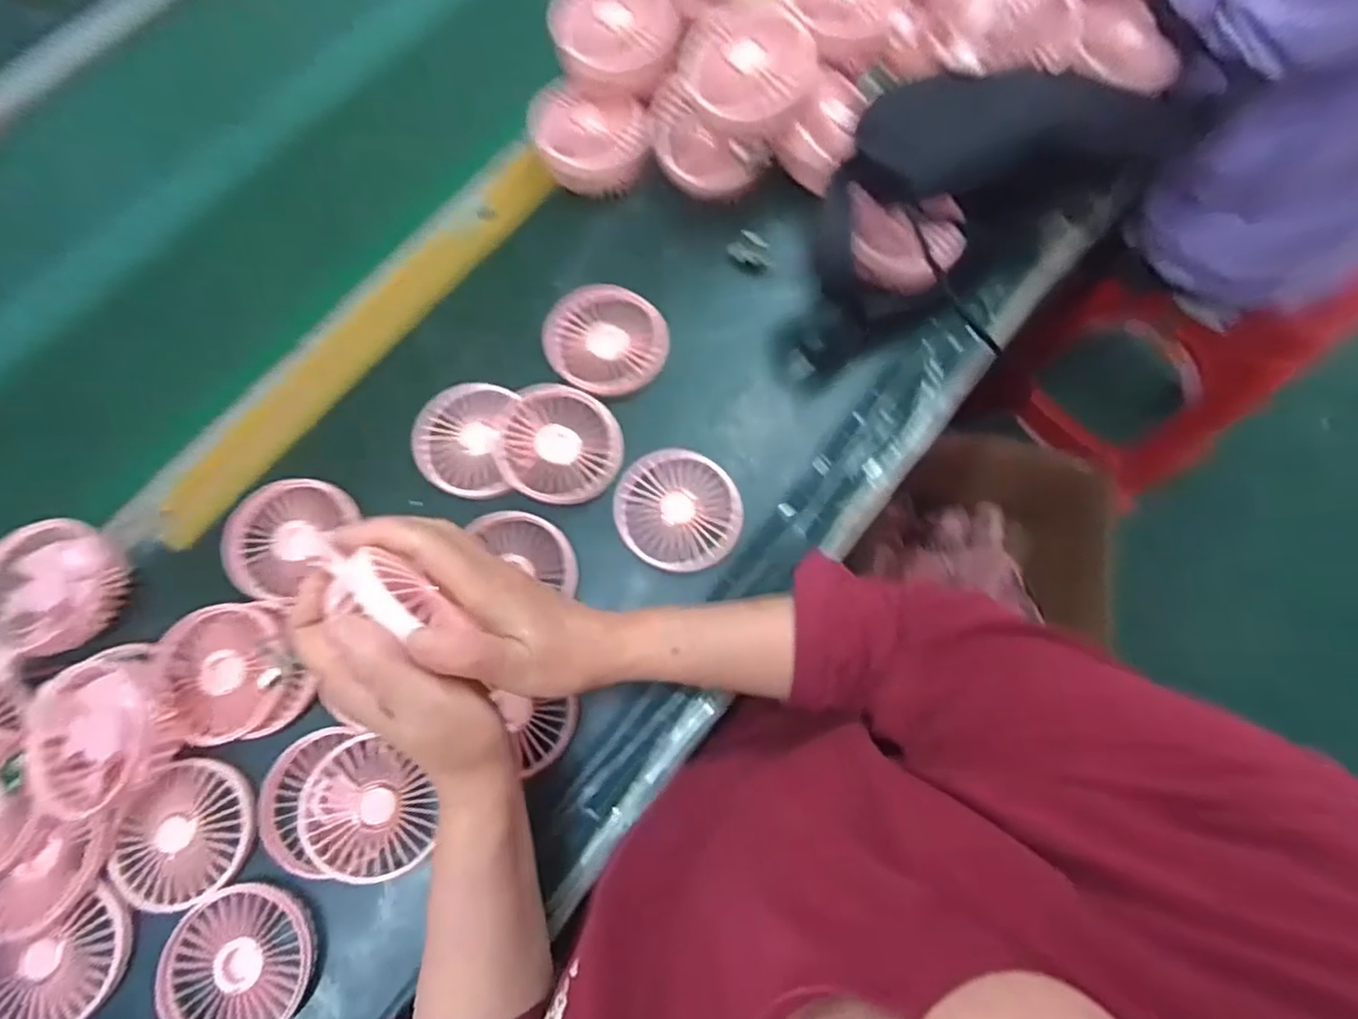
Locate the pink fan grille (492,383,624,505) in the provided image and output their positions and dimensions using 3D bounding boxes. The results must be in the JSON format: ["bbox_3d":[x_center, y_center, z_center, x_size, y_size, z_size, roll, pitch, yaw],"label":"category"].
[{"bbox_3d":[-0.089,-0.051,0.469,0.091,0.011,0.087,25,75,8],"label":"pink fan grille"}]

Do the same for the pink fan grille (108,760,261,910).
[{"bbox_3d":[-0.319,0.207,0.401,0.085,0.019,0.083,17,74,5],"label":"pink fan grille"}]

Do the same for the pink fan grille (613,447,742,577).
[{"bbox_3d":[-0.001,0.000,0.460,0.094,0.009,0.085,39,77,10],"label":"pink fan grille"}]

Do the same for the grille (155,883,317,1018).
[{"bbox_3d":[-0.271,0.280,0.388,0.088,0.011,0.085,0,73,0],"label":"grille"}]

